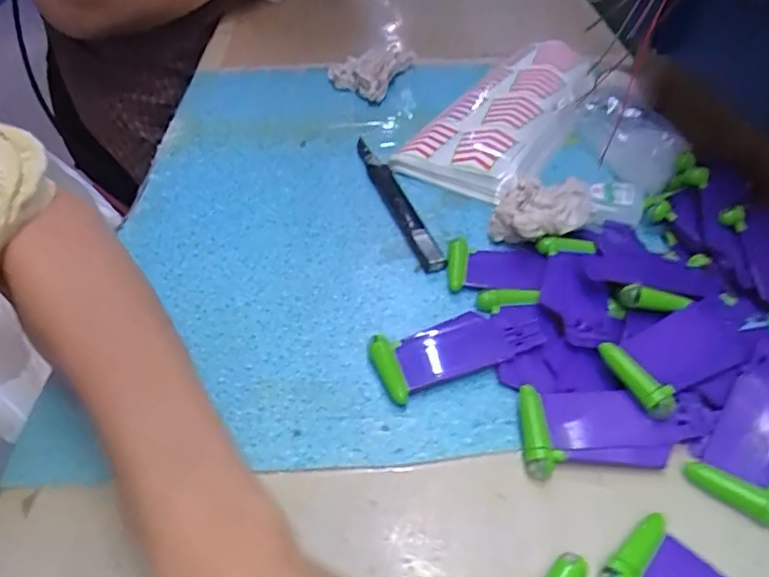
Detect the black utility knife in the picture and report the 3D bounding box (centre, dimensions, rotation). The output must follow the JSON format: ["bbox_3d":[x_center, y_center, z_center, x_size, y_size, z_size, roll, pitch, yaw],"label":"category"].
[{"bbox_3d":[0.009,-0.064,0.426,0.015,0.009,0.152,-14,45,-11],"label":"black utility knife"}]

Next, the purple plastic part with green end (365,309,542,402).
[{"bbox_3d":[0.042,0.029,0.323,0.094,0.013,0.039,-19,46,-16],"label":"purple plastic part with green end"}]

